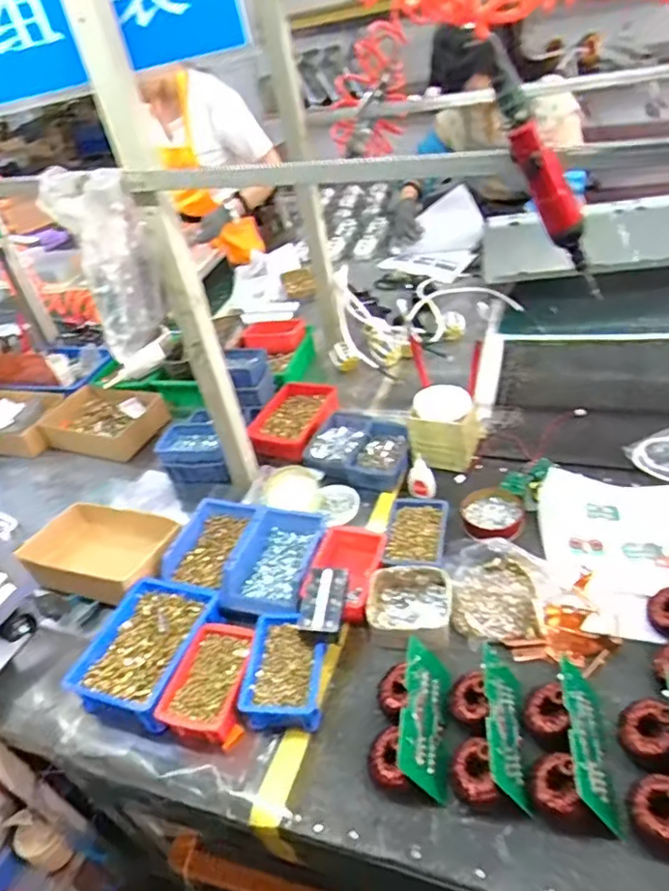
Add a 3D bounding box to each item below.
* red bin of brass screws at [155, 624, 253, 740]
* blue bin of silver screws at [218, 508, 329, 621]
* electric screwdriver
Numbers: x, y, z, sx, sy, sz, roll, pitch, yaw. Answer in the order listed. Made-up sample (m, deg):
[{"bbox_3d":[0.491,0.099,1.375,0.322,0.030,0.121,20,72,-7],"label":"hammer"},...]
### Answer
[{"bbox_3d":[-0.169,0.329,0.832,0.099,0.044,0.150,1,39,16],"label":"red bin of brass screws"},{"bbox_3d":[-0.094,0.197,0.960,0.139,0.060,0.195,1,40,17],"label":"blue bin of silver screws"},{"bbox_3d":[0.239,-0.267,0.642,0.035,0.261,0.050,-33,35,15],"label":"electric screwdriver"}]

